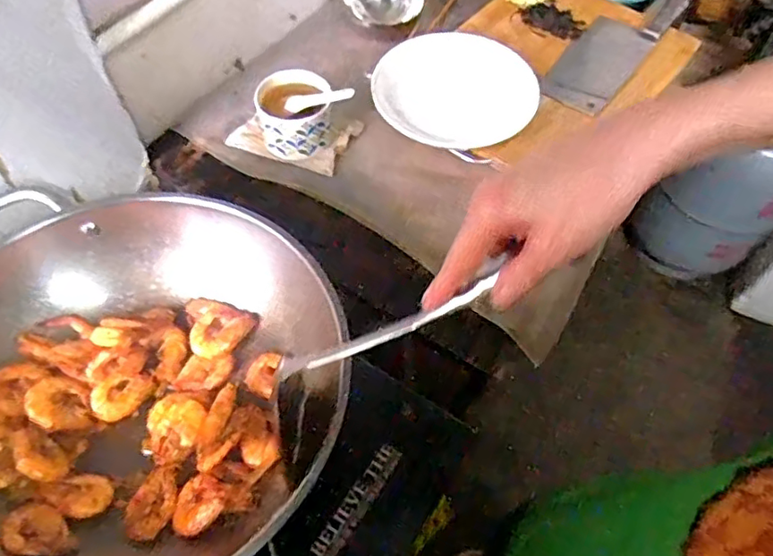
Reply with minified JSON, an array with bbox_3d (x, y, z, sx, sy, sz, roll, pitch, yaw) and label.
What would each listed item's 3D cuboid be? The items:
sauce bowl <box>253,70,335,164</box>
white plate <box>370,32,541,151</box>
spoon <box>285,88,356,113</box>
[{"bbox_3d":[-0.109,-0.195,0.711,0.081,0.072,0.083,1,58,-1],"label":"sauce bowl"},{"bbox_3d":[0.088,-0.238,0.751,0.200,0.033,0.200,1,58,-1],"label":"white plate"},{"bbox_3d":[-0.078,-0.207,0.687,0.088,0.011,0.023,-3,55,24],"label":"spoon"}]

